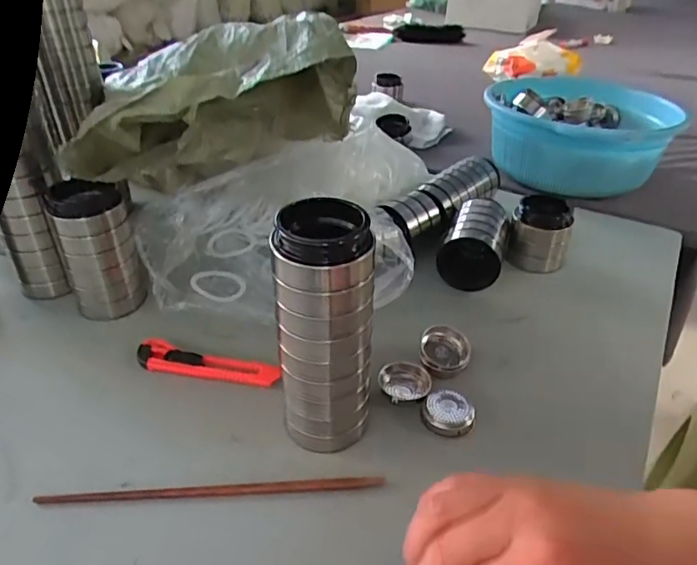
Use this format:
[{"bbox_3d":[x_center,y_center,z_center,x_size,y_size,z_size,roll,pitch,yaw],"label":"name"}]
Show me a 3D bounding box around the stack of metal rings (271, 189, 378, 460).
[{"bbox_3d":[-0.017,0.036,0.387,0.068,0.191,0.063,1,34,0],"label":"stack of metal rings"}]

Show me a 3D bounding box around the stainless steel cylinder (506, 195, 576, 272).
[{"bbox_3d":[0.229,-0.058,0.641,0.067,0.072,0.057,16,37,20],"label":"stainless steel cylinder"}]

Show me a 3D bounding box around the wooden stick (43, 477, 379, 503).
[{"bbox_3d":[-0.098,0.150,0.388,0.243,0.004,0.010,-1,35,-4],"label":"wooden stick"}]

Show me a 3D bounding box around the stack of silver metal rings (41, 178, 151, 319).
[{"bbox_3d":[-0.250,-0.034,0.539,0.056,0.129,0.062,7,35,8],"label":"stack of silver metal rings"}]

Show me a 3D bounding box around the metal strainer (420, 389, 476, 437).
[{"bbox_3d":[0.083,0.108,0.446,0.043,0.011,0.039,7,35,9],"label":"metal strainer"}]

